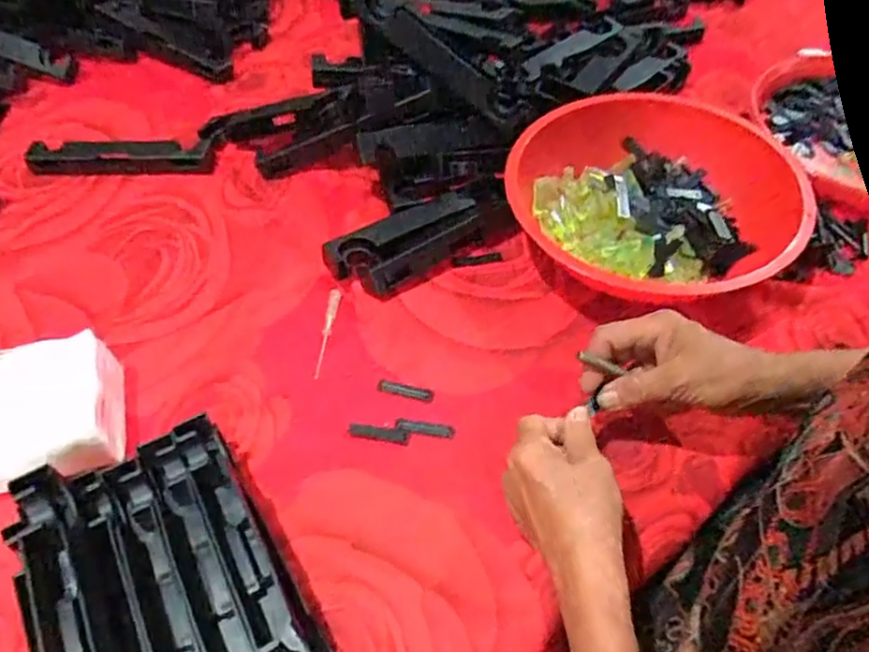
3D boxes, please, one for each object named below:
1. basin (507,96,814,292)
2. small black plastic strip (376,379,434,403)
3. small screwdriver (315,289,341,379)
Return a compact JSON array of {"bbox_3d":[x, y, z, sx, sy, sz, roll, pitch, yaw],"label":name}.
[{"bbox_3d":[0.219,-0.112,0.585,0.287,0.081,0.246,-14,53,-8],"label":"basin"},{"bbox_3d":[-0.023,0.051,0.500,0.044,0.004,0.012,11,53,11],"label":"small black plastic strip"},{"bbox_3d":[-0.090,0.006,0.536,0.011,0.008,0.086,1,53,7],"label":"small screwdriver"}]

